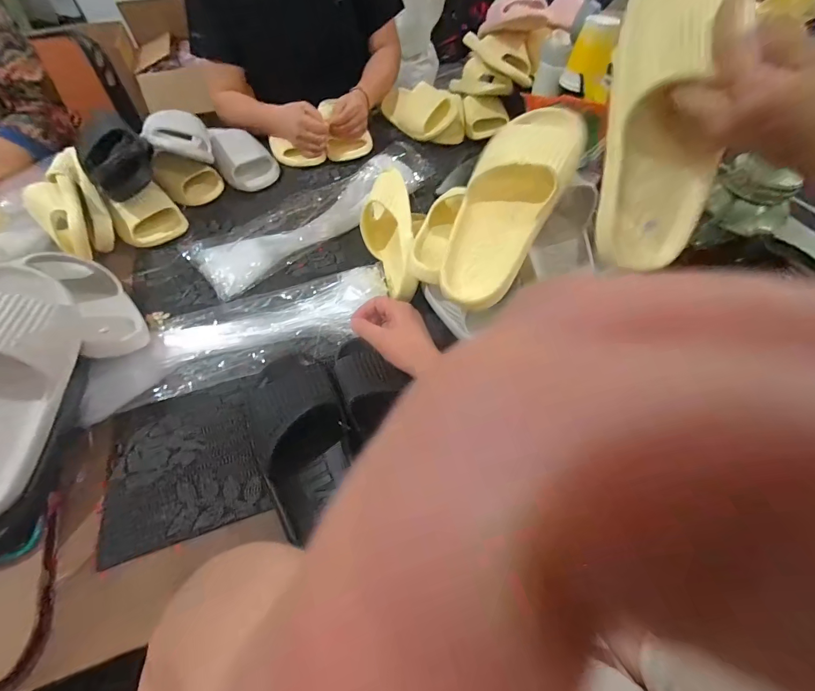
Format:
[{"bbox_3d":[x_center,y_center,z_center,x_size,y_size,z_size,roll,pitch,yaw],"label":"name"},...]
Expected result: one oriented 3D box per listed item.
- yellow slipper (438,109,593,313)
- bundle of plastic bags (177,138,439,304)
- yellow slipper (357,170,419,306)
[{"bbox_3d":[0.114,-0.164,0.420,0.096,0.059,0.247,28,91,19],"label":"yellow slipper"},{"bbox_3d":[-0.161,-0.258,0.679,0.472,0.029,0.154,-39,63,-23],"label":"bundle of plastic bags"},{"bbox_3d":[-0.031,-0.169,0.574,0.077,0.095,0.228,-7,55,-3],"label":"yellow slipper"}]

